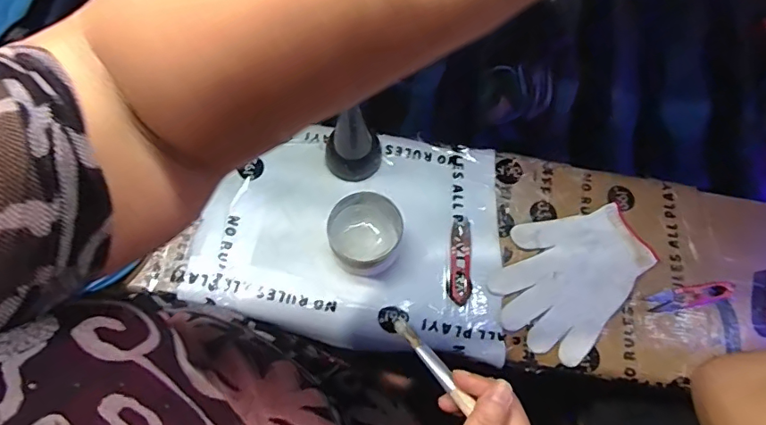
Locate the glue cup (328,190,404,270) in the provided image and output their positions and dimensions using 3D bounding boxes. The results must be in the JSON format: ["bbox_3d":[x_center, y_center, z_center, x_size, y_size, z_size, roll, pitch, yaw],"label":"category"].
[{"bbox_3d":[-0.020,0.021,0.573,0.073,0.045,0.086,31,72,10],"label":"glue cup"}]

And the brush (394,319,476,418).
[{"bbox_3d":[0.058,0.131,0.346,0.010,0.007,0.158,-35,56,-13],"label":"brush"}]

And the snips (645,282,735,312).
[{"bbox_3d":[0.355,0.098,0.581,0.103,0.009,0.024,-7,70,-4],"label":"snips"}]

